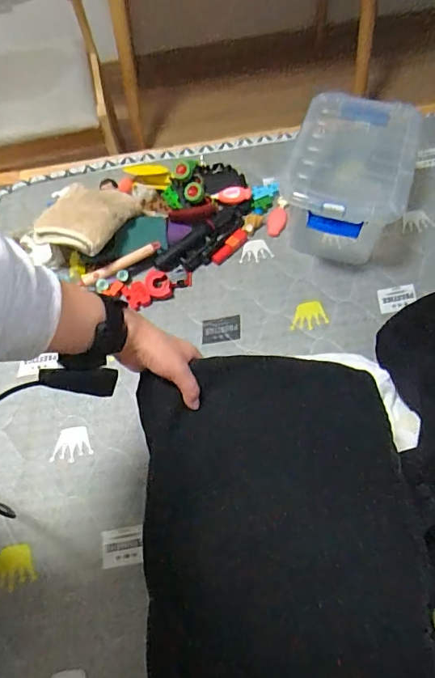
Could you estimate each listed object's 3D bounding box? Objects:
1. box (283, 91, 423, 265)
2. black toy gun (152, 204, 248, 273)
[{"bbox_3d":[0.229,-0.273,0.828,0.197,0.166,0.270,14,63,11],"label":"box"},{"bbox_3d":[-0.021,-0.190,0.884,0.069,0.033,0.216,40,71,22],"label":"black toy gun"}]

